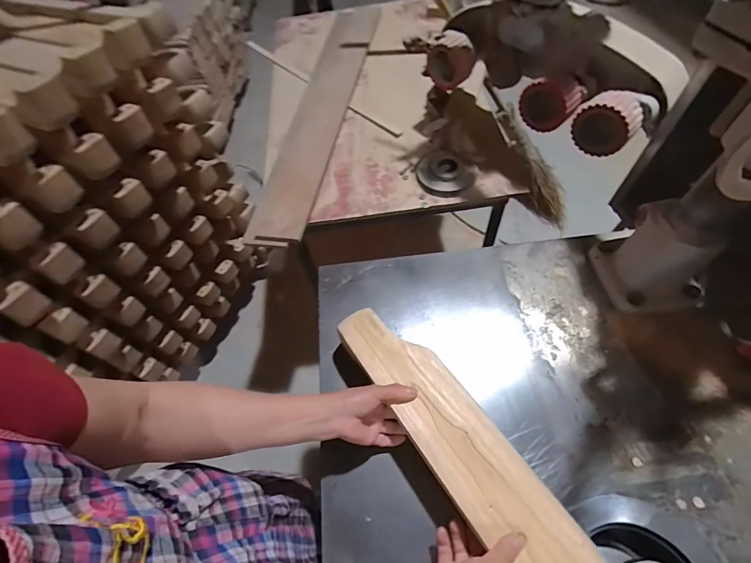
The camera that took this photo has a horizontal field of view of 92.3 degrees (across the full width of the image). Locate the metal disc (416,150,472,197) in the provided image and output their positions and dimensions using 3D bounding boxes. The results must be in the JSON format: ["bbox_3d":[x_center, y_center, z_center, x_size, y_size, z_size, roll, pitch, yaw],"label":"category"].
[{"bbox_3d":[0.186,-0.295,0.953,0.149,0.037,0.157,-2,58,4],"label":"metal disc"}]

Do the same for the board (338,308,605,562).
[{"bbox_3d":[0.125,0.222,0.438,0.101,0.025,0.502,-31,60,-15],"label":"board"}]

